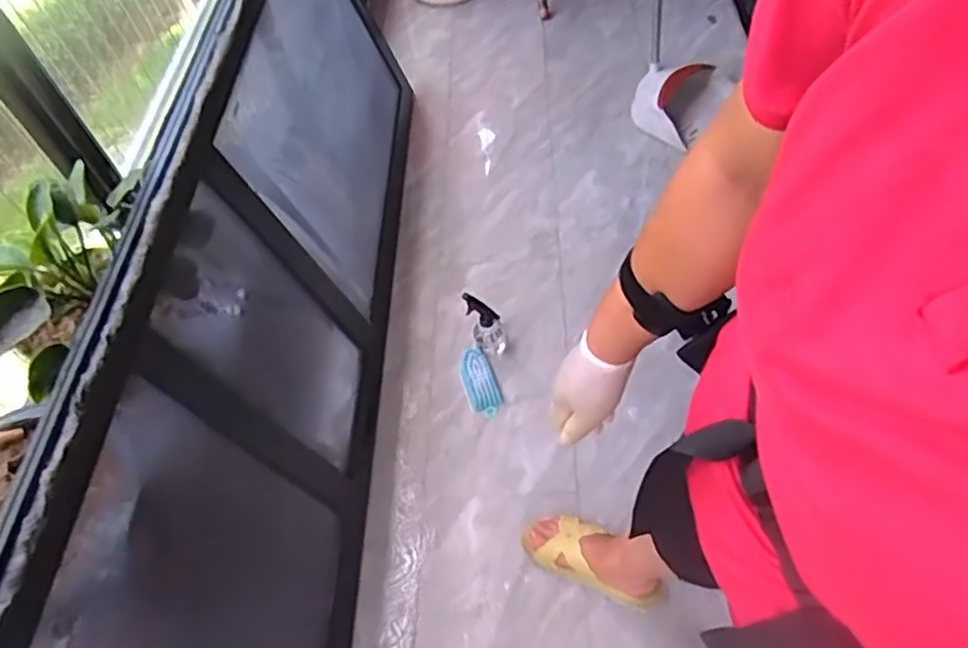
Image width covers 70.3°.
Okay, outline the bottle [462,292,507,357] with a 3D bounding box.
[{"bbox_3d":[0.002,0.002,1.444,0.077,0.131,0.066,-1,54,8],"label":"bottle"}]

